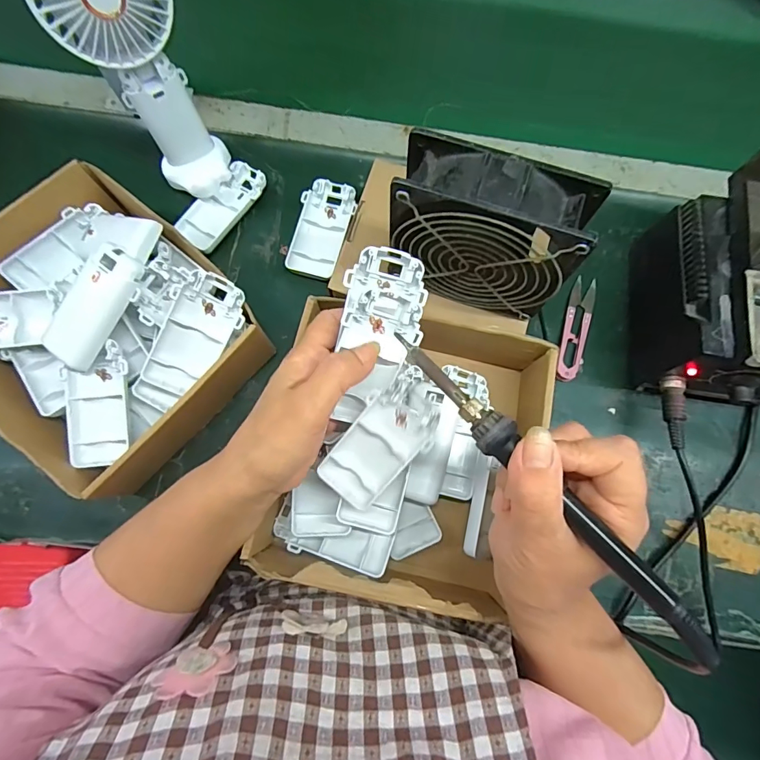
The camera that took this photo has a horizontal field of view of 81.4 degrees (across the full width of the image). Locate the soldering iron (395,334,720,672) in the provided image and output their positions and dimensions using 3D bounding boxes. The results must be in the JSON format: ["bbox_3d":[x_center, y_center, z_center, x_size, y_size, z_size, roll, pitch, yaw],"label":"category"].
[{"bbox_3d":[0.080,0.052,0.220,0.018,0.016,0.205,-40,74,-9],"label":"soldering iron"}]

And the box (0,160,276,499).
[{"bbox_3d":[-0.220,-0.039,0.354,0.218,0.086,0.181,43,80,7],"label":"box"}]

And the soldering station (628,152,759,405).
[{"bbox_3d":[0.278,-0.077,0.337,0.100,0.159,0.174,10,78,1],"label":"soldering station"}]

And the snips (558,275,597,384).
[{"bbox_3d":[0.181,-0.047,0.405,0.023,0.009,0.103,17,78,2],"label":"snips"}]

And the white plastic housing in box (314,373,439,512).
[{"bbox_3d":[-0.001,0.046,0.302,0.046,0.018,0.094,41,105,7],"label":"white plastic housing in box"}]

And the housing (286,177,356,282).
[{"bbox_3d":[-0.055,-0.143,0.418,0.046,0.015,0.094,13,78,1],"label":"housing"}]

